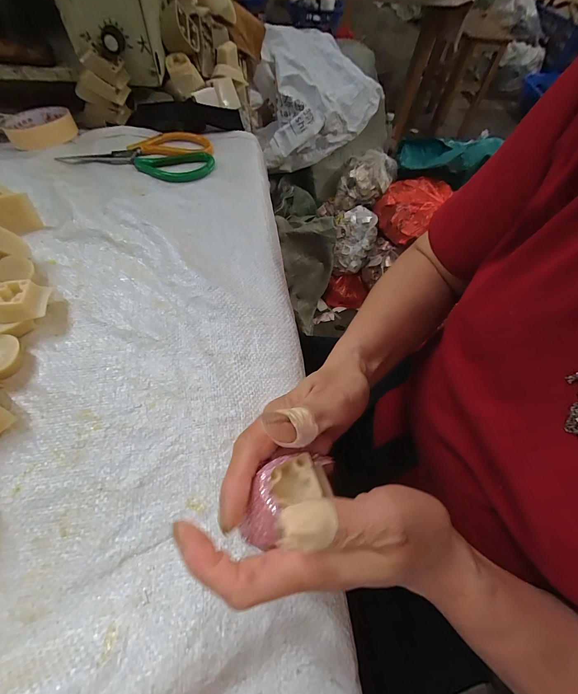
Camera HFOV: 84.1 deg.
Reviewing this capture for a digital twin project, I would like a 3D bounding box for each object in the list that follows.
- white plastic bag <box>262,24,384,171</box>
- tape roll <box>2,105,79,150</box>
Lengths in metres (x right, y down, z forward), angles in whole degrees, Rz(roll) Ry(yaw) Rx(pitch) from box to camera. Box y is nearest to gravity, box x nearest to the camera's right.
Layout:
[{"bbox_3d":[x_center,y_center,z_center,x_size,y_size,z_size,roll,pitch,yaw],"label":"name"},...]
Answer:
[{"bbox_3d":[0.072,-0.848,1.105,0.435,0.272,0.276,-21,63,-16],"label":"white plastic bag"},{"bbox_3d":[-0.336,-0.302,0.432,0.082,0.020,0.078,-25,64,-18],"label":"tape roll"}]

